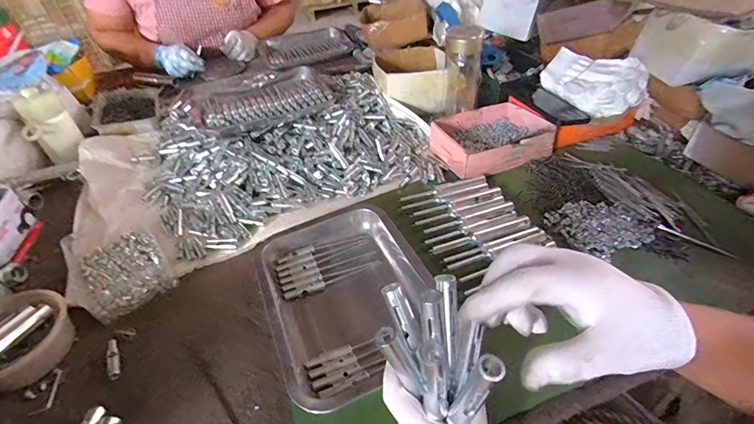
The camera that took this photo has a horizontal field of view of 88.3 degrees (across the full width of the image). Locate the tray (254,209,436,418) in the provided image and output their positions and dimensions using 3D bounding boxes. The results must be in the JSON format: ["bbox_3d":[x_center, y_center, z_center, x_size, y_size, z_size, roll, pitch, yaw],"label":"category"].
[{"bbox_3d":[-0.035,0.095,0.474,0.184,0.031,0.252,-17,44,-15],"label":"tray"}]

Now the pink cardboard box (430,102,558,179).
[{"bbox_3d":[0.201,-0.137,0.694,0.187,0.047,0.149,-17,44,-14],"label":"pink cardboard box"}]

